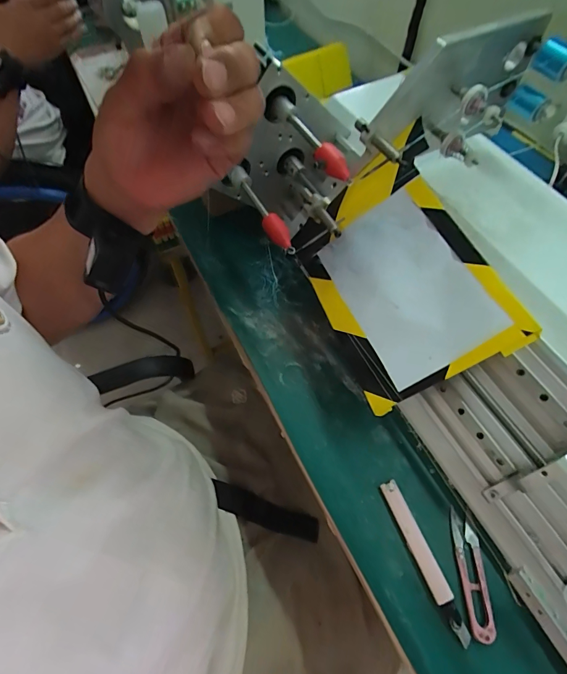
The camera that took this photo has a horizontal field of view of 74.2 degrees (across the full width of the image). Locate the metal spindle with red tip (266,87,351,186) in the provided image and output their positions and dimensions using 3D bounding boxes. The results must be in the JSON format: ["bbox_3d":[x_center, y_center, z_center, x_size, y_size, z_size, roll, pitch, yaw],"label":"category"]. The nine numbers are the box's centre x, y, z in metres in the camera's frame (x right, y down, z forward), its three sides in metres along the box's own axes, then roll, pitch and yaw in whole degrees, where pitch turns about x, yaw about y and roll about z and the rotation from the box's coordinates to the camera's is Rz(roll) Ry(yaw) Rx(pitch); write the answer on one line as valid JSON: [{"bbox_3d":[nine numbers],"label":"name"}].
[{"bbox_3d":[0.023,-0.190,0.355,0.025,0.023,0.137,-23,64,-12],"label":"metal spindle with red tip"}]

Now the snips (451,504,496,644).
[{"bbox_3d":[0.168,0.208,0.334,0.023,0.011,0.097,1,61,1],"label":"snips"}]

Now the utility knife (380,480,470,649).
[{"bbox_3d":[0.126,0.196,0.337,0.015,0.008,0.132,-19,63,-10],"label":"utility knife"}]

